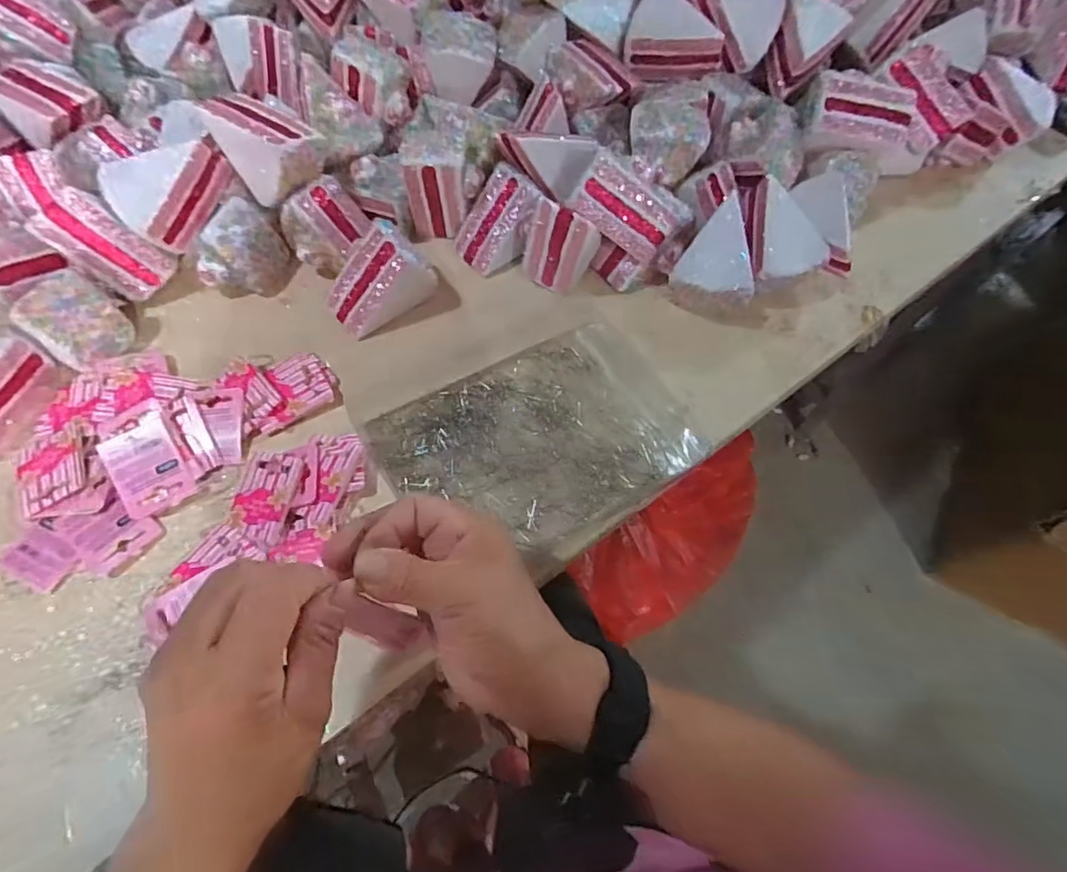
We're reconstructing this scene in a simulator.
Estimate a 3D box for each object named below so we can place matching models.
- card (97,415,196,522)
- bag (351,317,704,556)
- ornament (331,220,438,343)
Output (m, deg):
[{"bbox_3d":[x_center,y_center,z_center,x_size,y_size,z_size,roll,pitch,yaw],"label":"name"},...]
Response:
[{"bbox_3d":[-0.281,0.020,0.397,0.048,0.010,0.066,-29,87,-17],"label":"card"},{"bbox_3d":[0.004,-0.001,0.430,0.236,0.015,0.171,-22,64,-14],"label":"bag"},{"bbox_3d":[-0.132,-0.138,0.470,0.093,0.067,0.053,-34,67,-19],"label":"ornament"}]

